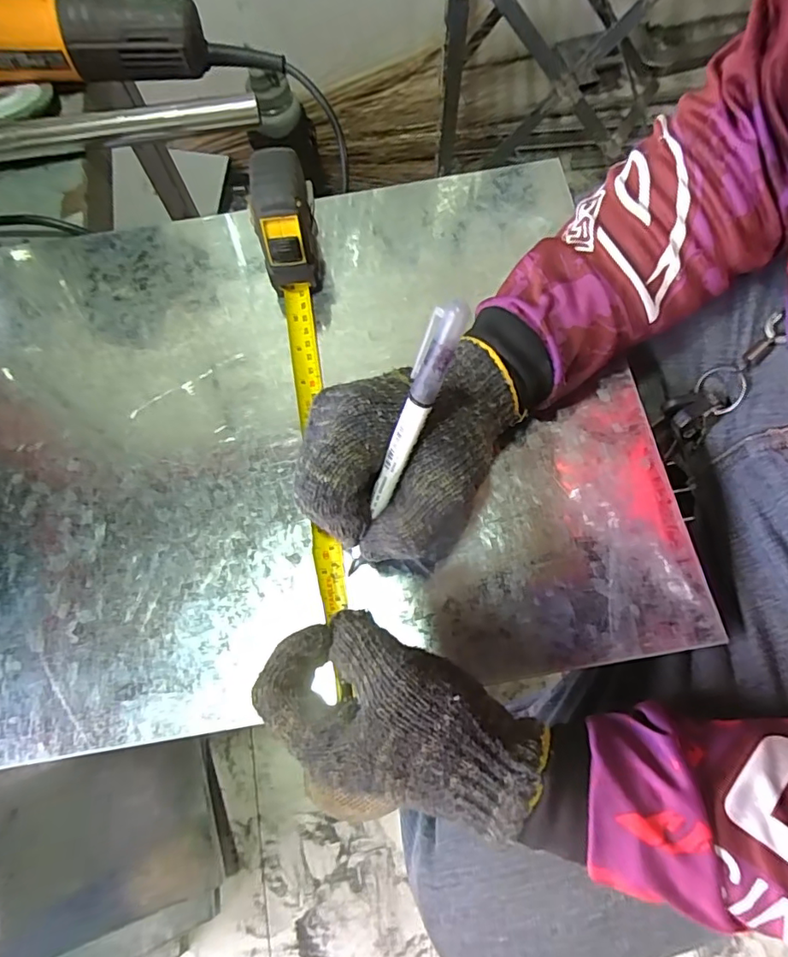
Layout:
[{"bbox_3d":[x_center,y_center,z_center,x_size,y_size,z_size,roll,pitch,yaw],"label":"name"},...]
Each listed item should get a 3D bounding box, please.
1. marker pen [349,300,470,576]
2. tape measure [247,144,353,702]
[{"bbox_3d":[0.000,-0.009,0.261,0.013,0.168,0.007,33,41,14],"label":"marker pen"},{"bbox_3d":[-0.055,-0.060,0.331,0.034,0.066,0.275,-8,78,-3],"label":"tape measure"}]

